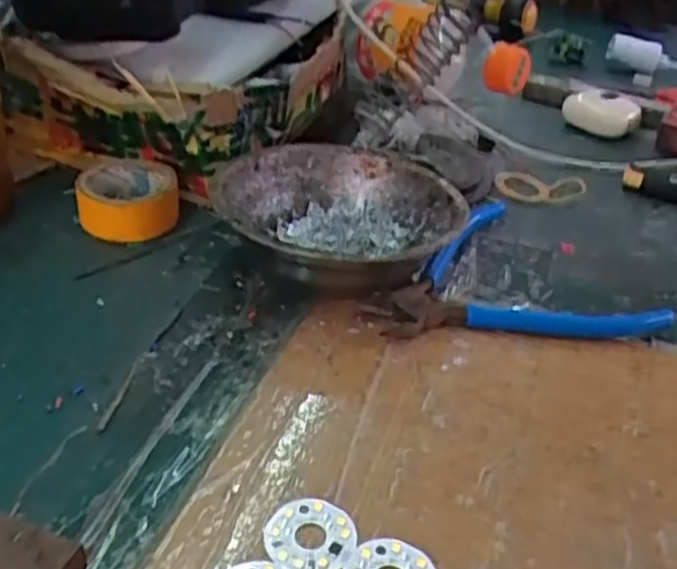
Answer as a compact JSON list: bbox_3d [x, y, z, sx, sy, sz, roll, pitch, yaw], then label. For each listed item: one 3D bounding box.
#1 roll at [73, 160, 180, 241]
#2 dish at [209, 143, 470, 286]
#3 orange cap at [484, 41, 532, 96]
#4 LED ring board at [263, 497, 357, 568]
[{"bbox_3d":[-0.116,-0.047,0.425,0.053,0.025,0.054,3,35,-2],"label":"roll"},{"bbox_3d":[-0.001,-0.030,0.398,0.119,0.042,0.120,3,35,-2],"label":"dish"},{"bbox_3d":[0.111,-0.143,0.505,0.028,0.036,0.025,8,35,6],"label":"orange cap"},{"bbox_3d":[-0.010,0.084,0.261,0.030,0.004,0.030,10,35,8],"label":"LED ring board"}]

